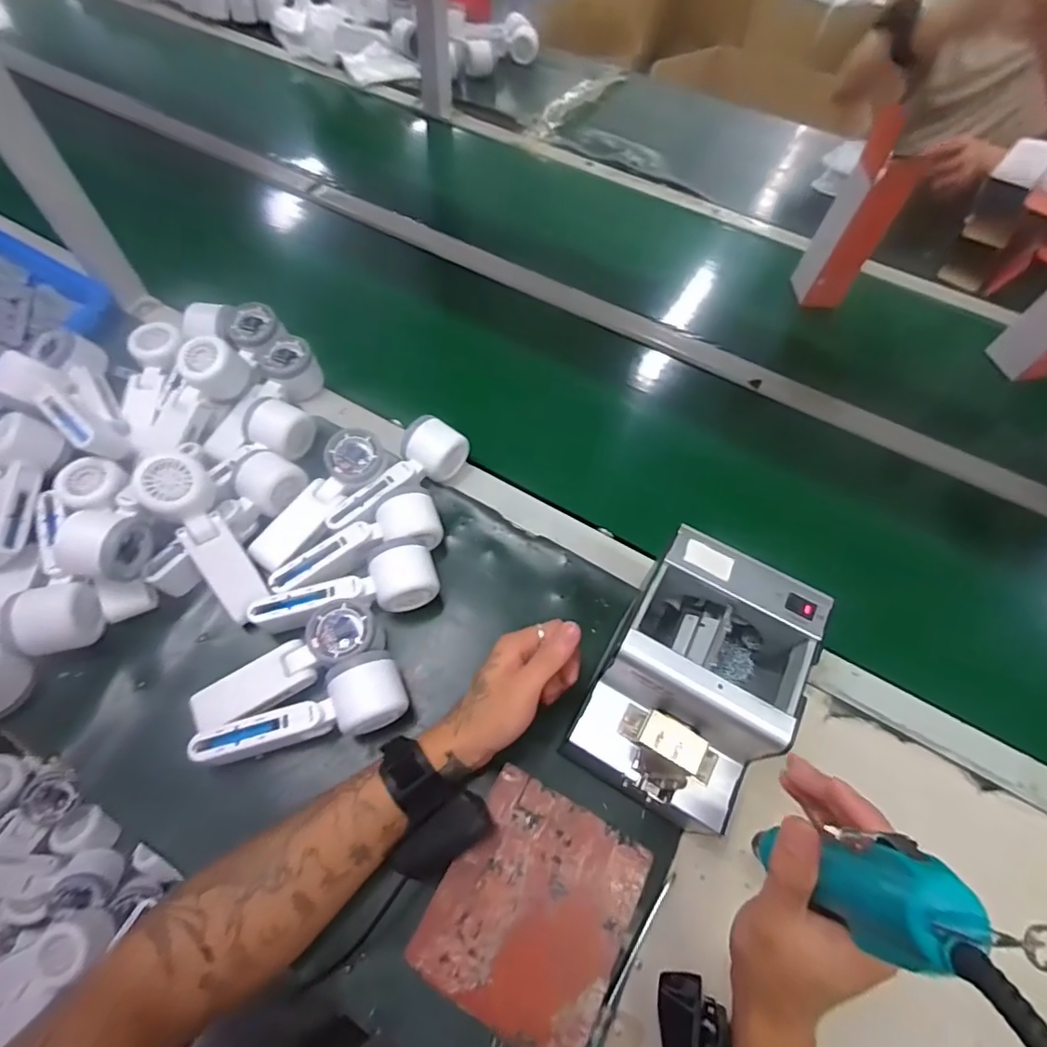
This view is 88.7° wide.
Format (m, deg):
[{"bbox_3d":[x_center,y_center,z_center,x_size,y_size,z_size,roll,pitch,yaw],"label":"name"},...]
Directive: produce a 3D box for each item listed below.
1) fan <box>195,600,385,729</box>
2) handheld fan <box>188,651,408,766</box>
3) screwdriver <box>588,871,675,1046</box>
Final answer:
[{"bbox_3d":[-0.207,0.125,0.476,0.161,0.056,0.054,-22,64,-16],"label":"fan"},{"bbox_3d":[-0.184,0.167,0.452,0.167,0.058,0.058,-19,63,-15],"label":"handheld fan"},{"bbox_3d":[0.077,0.335,0.397,0.009,0.004,0.151,34,63,15],"label":"screwdriver"}]

